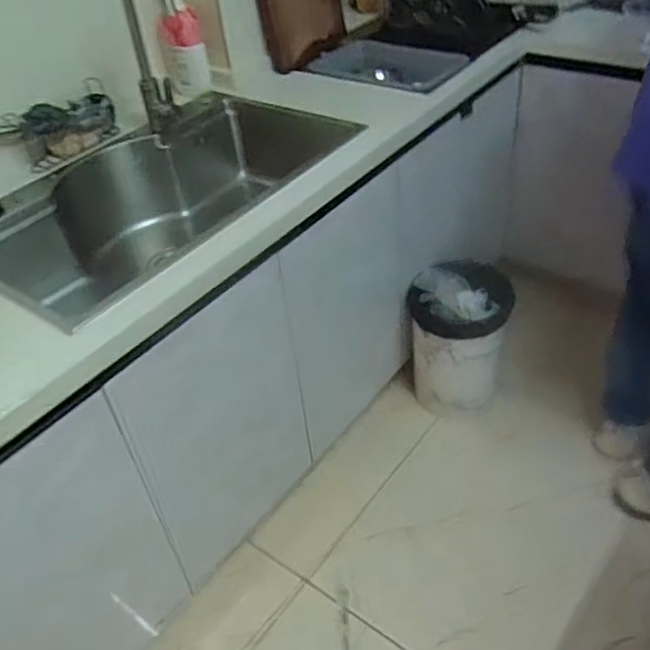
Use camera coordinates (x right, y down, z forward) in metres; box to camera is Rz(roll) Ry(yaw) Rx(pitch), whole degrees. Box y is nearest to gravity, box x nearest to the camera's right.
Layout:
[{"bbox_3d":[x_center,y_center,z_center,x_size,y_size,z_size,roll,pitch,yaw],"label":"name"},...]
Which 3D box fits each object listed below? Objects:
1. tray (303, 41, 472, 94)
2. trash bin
[{"bbox_3d":[0.183,-0.682,1.733,0.392,0.038,0.234,22,49,27],"label":"tray"},{"bbox_3d":[0.368,0.034,1.739,0.294,0.315,0.252,4,43,11],"label":"trash bin"}]

